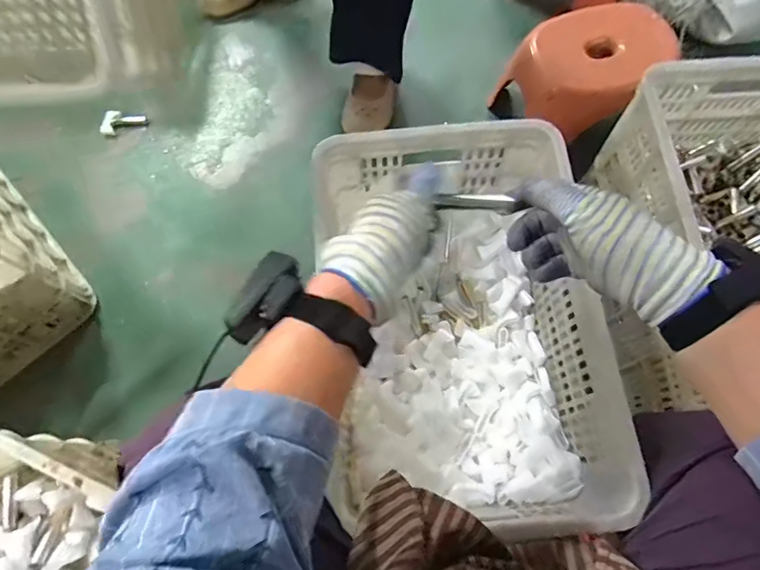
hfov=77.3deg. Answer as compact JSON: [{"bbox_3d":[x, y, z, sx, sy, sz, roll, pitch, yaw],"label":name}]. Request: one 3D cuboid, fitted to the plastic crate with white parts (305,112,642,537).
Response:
[{"bbox_3d":[0.108,0.051,0.702,0.334,0.223,0.520,-4,70,-1],"label":"plastic crate with white parts"}]

